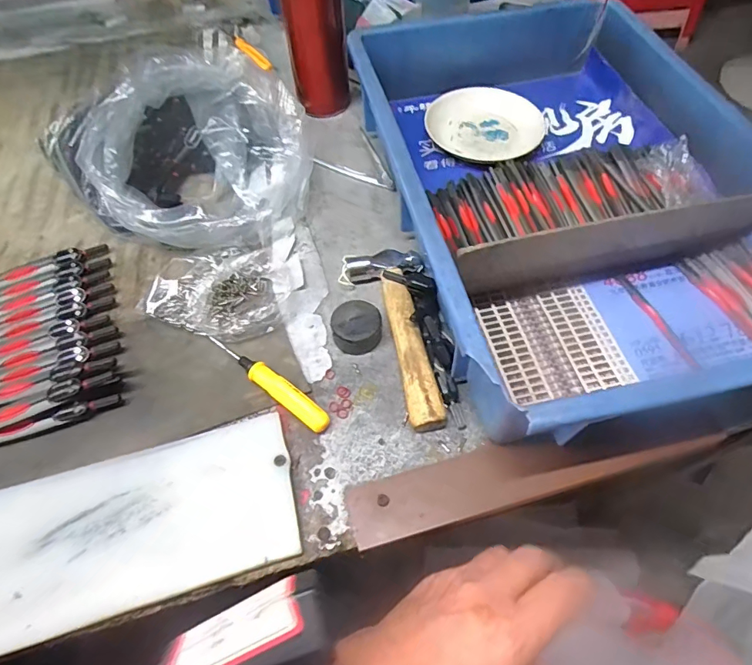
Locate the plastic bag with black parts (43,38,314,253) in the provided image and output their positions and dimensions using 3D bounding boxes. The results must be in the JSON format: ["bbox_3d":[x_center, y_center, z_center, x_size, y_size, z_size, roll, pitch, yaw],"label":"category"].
[{"bbox_3d":[-0.178,-0.178,0.436,0.225,0.086,0.195,34,64,19],"label":"plastic bag with black parts"}]

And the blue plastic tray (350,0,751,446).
[{"bbox_3d":[0.156,-0.134,0.401,0.282,0.073,0.432,-10,59,-6],"label":"blue plastic tray"}]

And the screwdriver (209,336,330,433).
[{"bbox_3d":[-0.080,0.033,0.343,0.114,0.017,0.016,35,65,20],"label":"screwdriver"}]

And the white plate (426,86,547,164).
[{"bbox_3d":[0.118,-0.224,0.505,0.119,0.019,0.119,0,59,0],"label":"white plate"}]

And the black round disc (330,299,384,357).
[{"bbox_3d":[-0.014,-0.005,0.366,0.037,0.019,0.037,0,59,0],"label":"black round disc"}]

